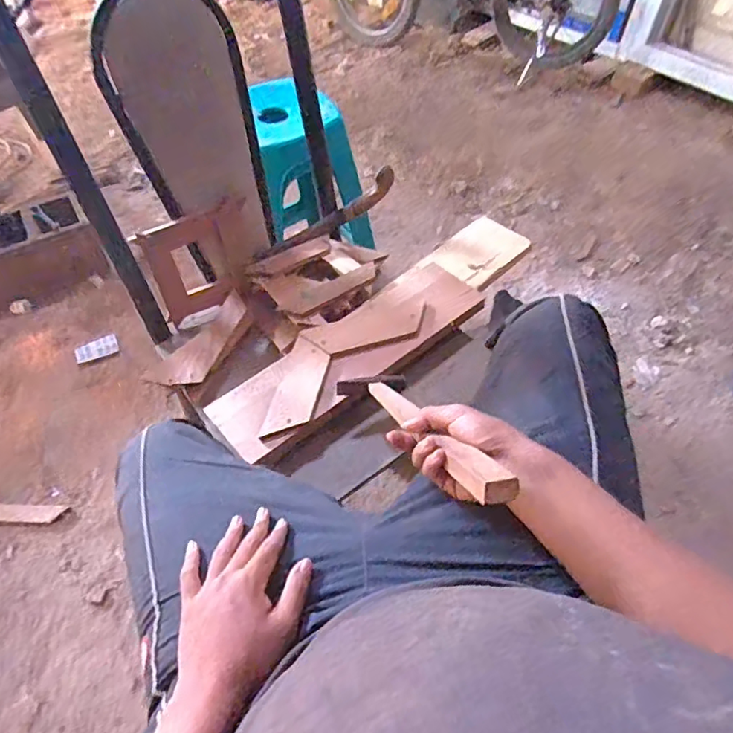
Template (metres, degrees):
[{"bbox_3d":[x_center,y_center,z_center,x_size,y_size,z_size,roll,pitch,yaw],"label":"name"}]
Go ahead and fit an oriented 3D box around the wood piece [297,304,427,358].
[{"bbox_3d":[0.004,-0.054,0.813,0.176,0.011,0.062,-16,53,-10],"label":"wood piece"}]

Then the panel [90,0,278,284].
[{"bbox_3d":[-0.226,-0.313,0.784,0.182,0.375,0.026,-34,47,-21],"label":"panel"}]

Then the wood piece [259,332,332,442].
[{"bbox_3d":[-0.088,0.028,0.750,0.056,0.011,0.159,8,52,9],"label":"wood piece"}]

